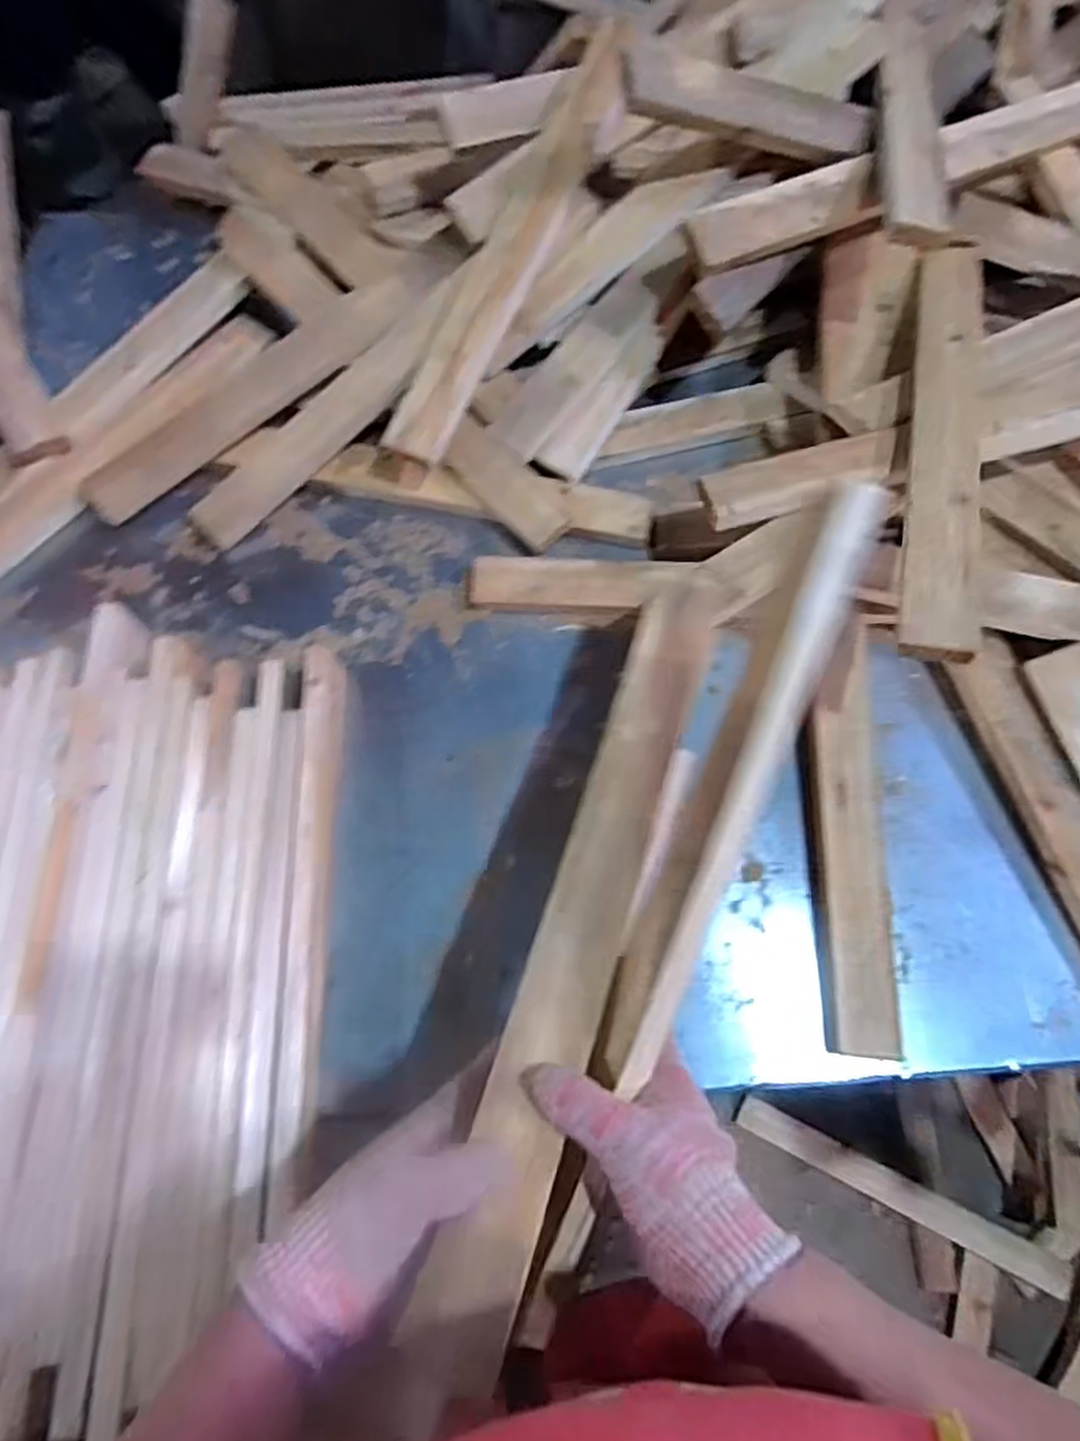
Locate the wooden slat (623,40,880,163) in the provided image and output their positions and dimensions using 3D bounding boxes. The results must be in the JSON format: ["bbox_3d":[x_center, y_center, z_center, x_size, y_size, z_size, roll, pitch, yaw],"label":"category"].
[{"bbox_3d":[0.194,-0.561,0.661,0.263,0.031,0.051,-5,66,-22],"label":"wooden slat"}]

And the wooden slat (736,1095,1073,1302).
[{"bbox_3d":[0.566,0.749,1.146,0.522,0.017,0.045,25,70,10],"label":"wooden slat"}]

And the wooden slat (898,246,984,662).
[{"bbox_3d":[0.345,-0.260,0.613,0.054,0.019,0.501,9,61,16],"label":"wooden slat"}]

